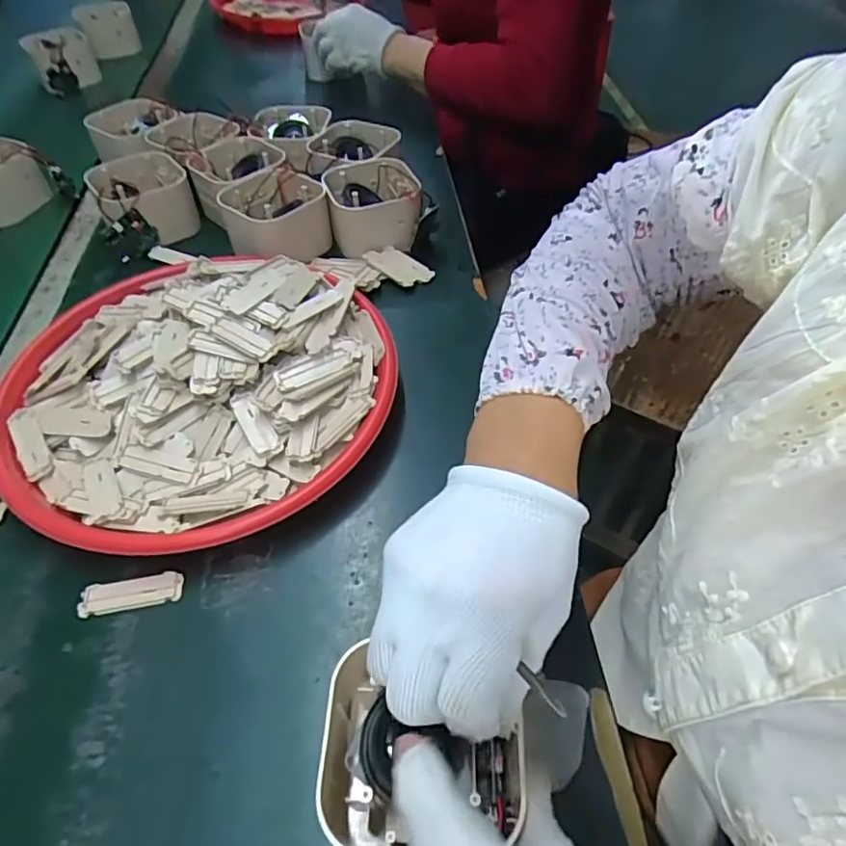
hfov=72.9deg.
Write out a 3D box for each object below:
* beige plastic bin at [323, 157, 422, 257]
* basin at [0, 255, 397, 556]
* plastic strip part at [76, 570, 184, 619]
[{"bbox_3d":[-0.051,-0.222,0.584,0.092,0.057,0.099,-11,51,-7],"label":"beige plastic bin"},{"bbox_3d":[-0.167,-0.030,0.437,0.278,0.058,0.269,-1,51,1],"label":"basin"},{"bbox_3d":[-0.182,0.106,0.357,0.061,0.004,0.019,-9,51,-6],"label":"plastic strip part"}]

